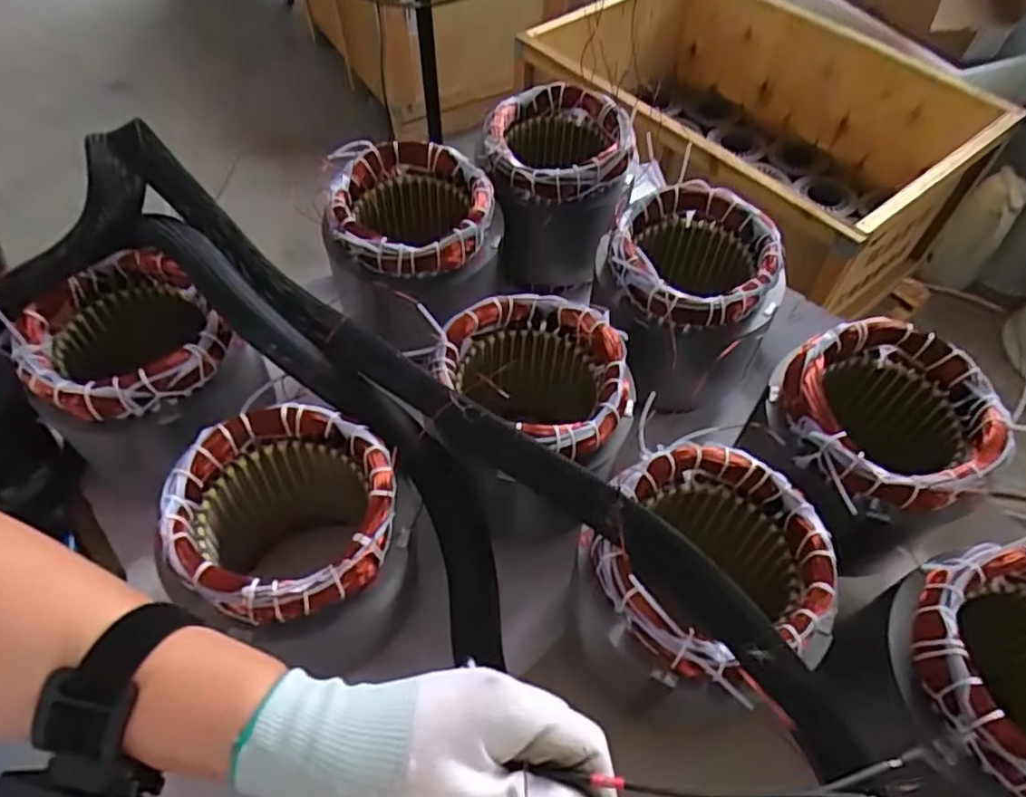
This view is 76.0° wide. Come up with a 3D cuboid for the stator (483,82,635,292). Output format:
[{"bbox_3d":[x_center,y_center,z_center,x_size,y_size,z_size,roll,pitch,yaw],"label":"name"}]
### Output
[{"bbox_3d":[0.043,-0.207,0.637,0.127,0.150,0.121,7,55,4],"label":"stator"}]

